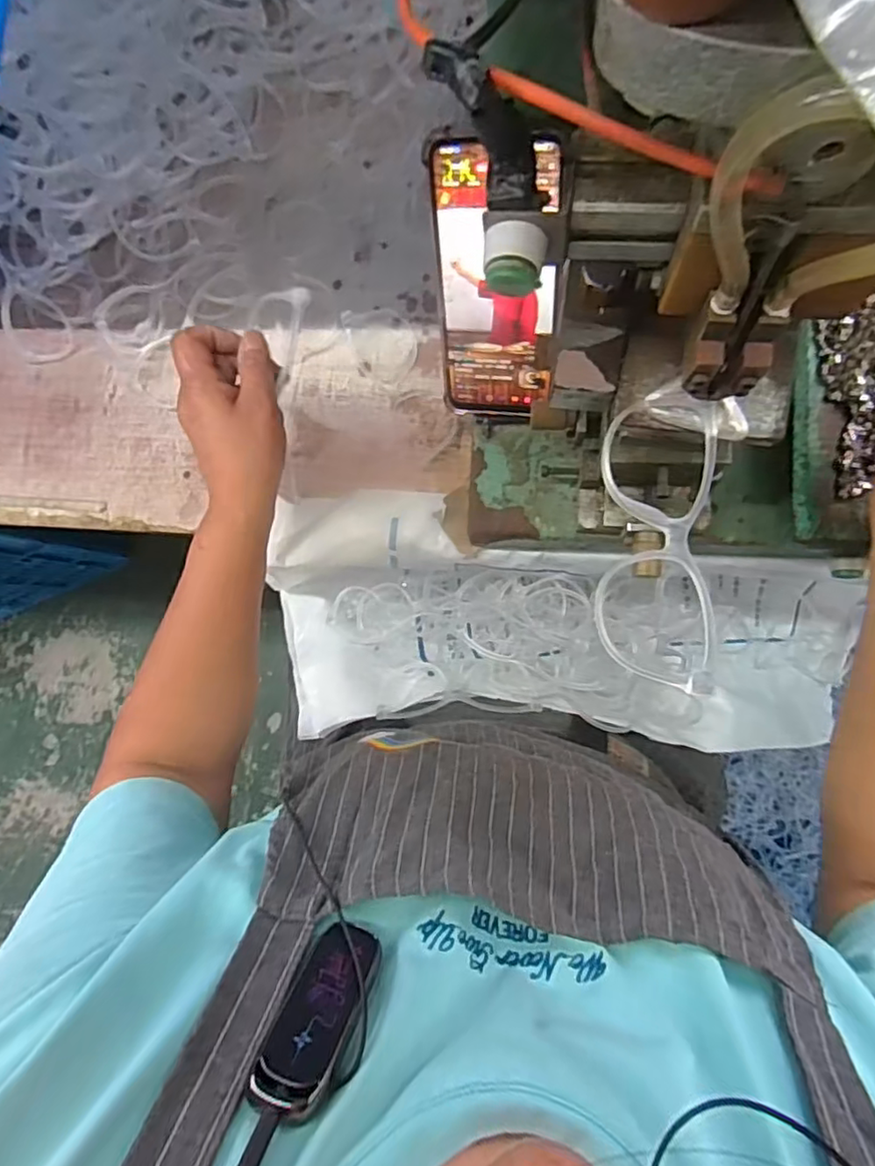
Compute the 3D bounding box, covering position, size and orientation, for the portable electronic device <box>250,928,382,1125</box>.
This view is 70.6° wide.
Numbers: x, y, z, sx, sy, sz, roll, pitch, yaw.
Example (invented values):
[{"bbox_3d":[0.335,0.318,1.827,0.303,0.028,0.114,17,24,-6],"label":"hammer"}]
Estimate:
[{"bbox_3d":[-0.040,0.150,0.216,0.026,0.063,0.010,16,115,10],"label":"portable electronic device"}]

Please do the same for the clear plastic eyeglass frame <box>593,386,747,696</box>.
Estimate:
[{"bbox_3d":[0.101,-0.023,0.279,0.059,0.014,0.135,10,87,9],"label":"clear plastic eyeglass frame"}]

